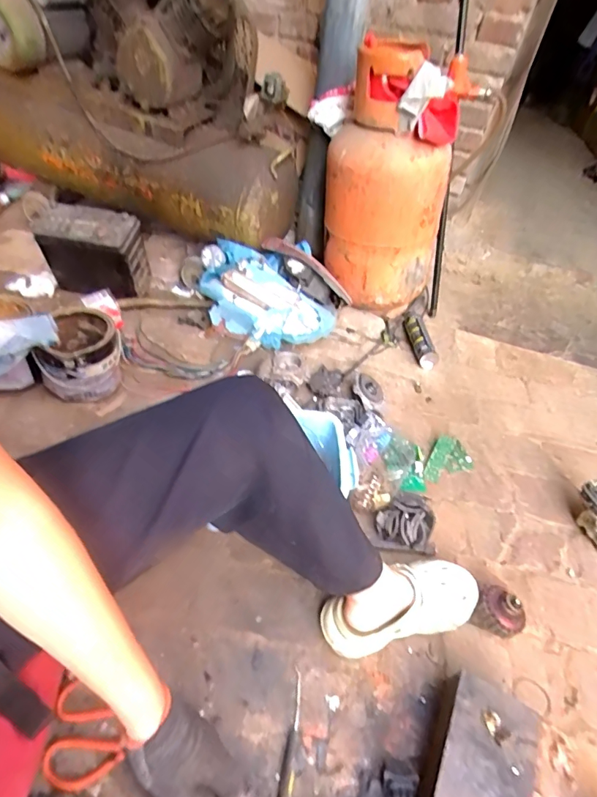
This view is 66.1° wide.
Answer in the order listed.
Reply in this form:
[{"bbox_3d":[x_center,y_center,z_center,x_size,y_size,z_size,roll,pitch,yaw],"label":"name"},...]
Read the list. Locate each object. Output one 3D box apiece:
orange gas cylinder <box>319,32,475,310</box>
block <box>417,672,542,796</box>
[{"bbox_3d":[0.231,-0.544,1.208,0.306,0.576,0.258,4,46,-5],"label":"orange gas cylinder"},{"bbox_3d":[0.237,0.511,0.615,0.127,0.077,0.226,25,47,15],"label":"block"}]

